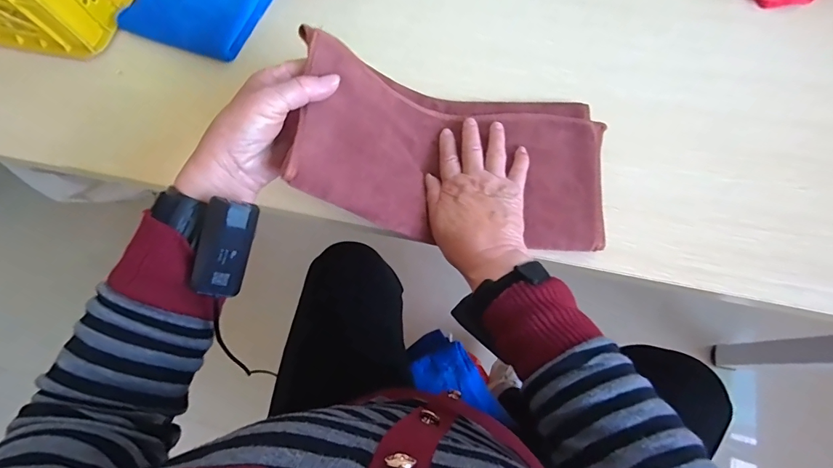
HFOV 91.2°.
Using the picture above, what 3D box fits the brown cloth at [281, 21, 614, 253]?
[{"bbox_3d":[0.048,-0.089,0.369,0.264,0.123,0.166,3,70,3],"label":"brown cloth"}]

